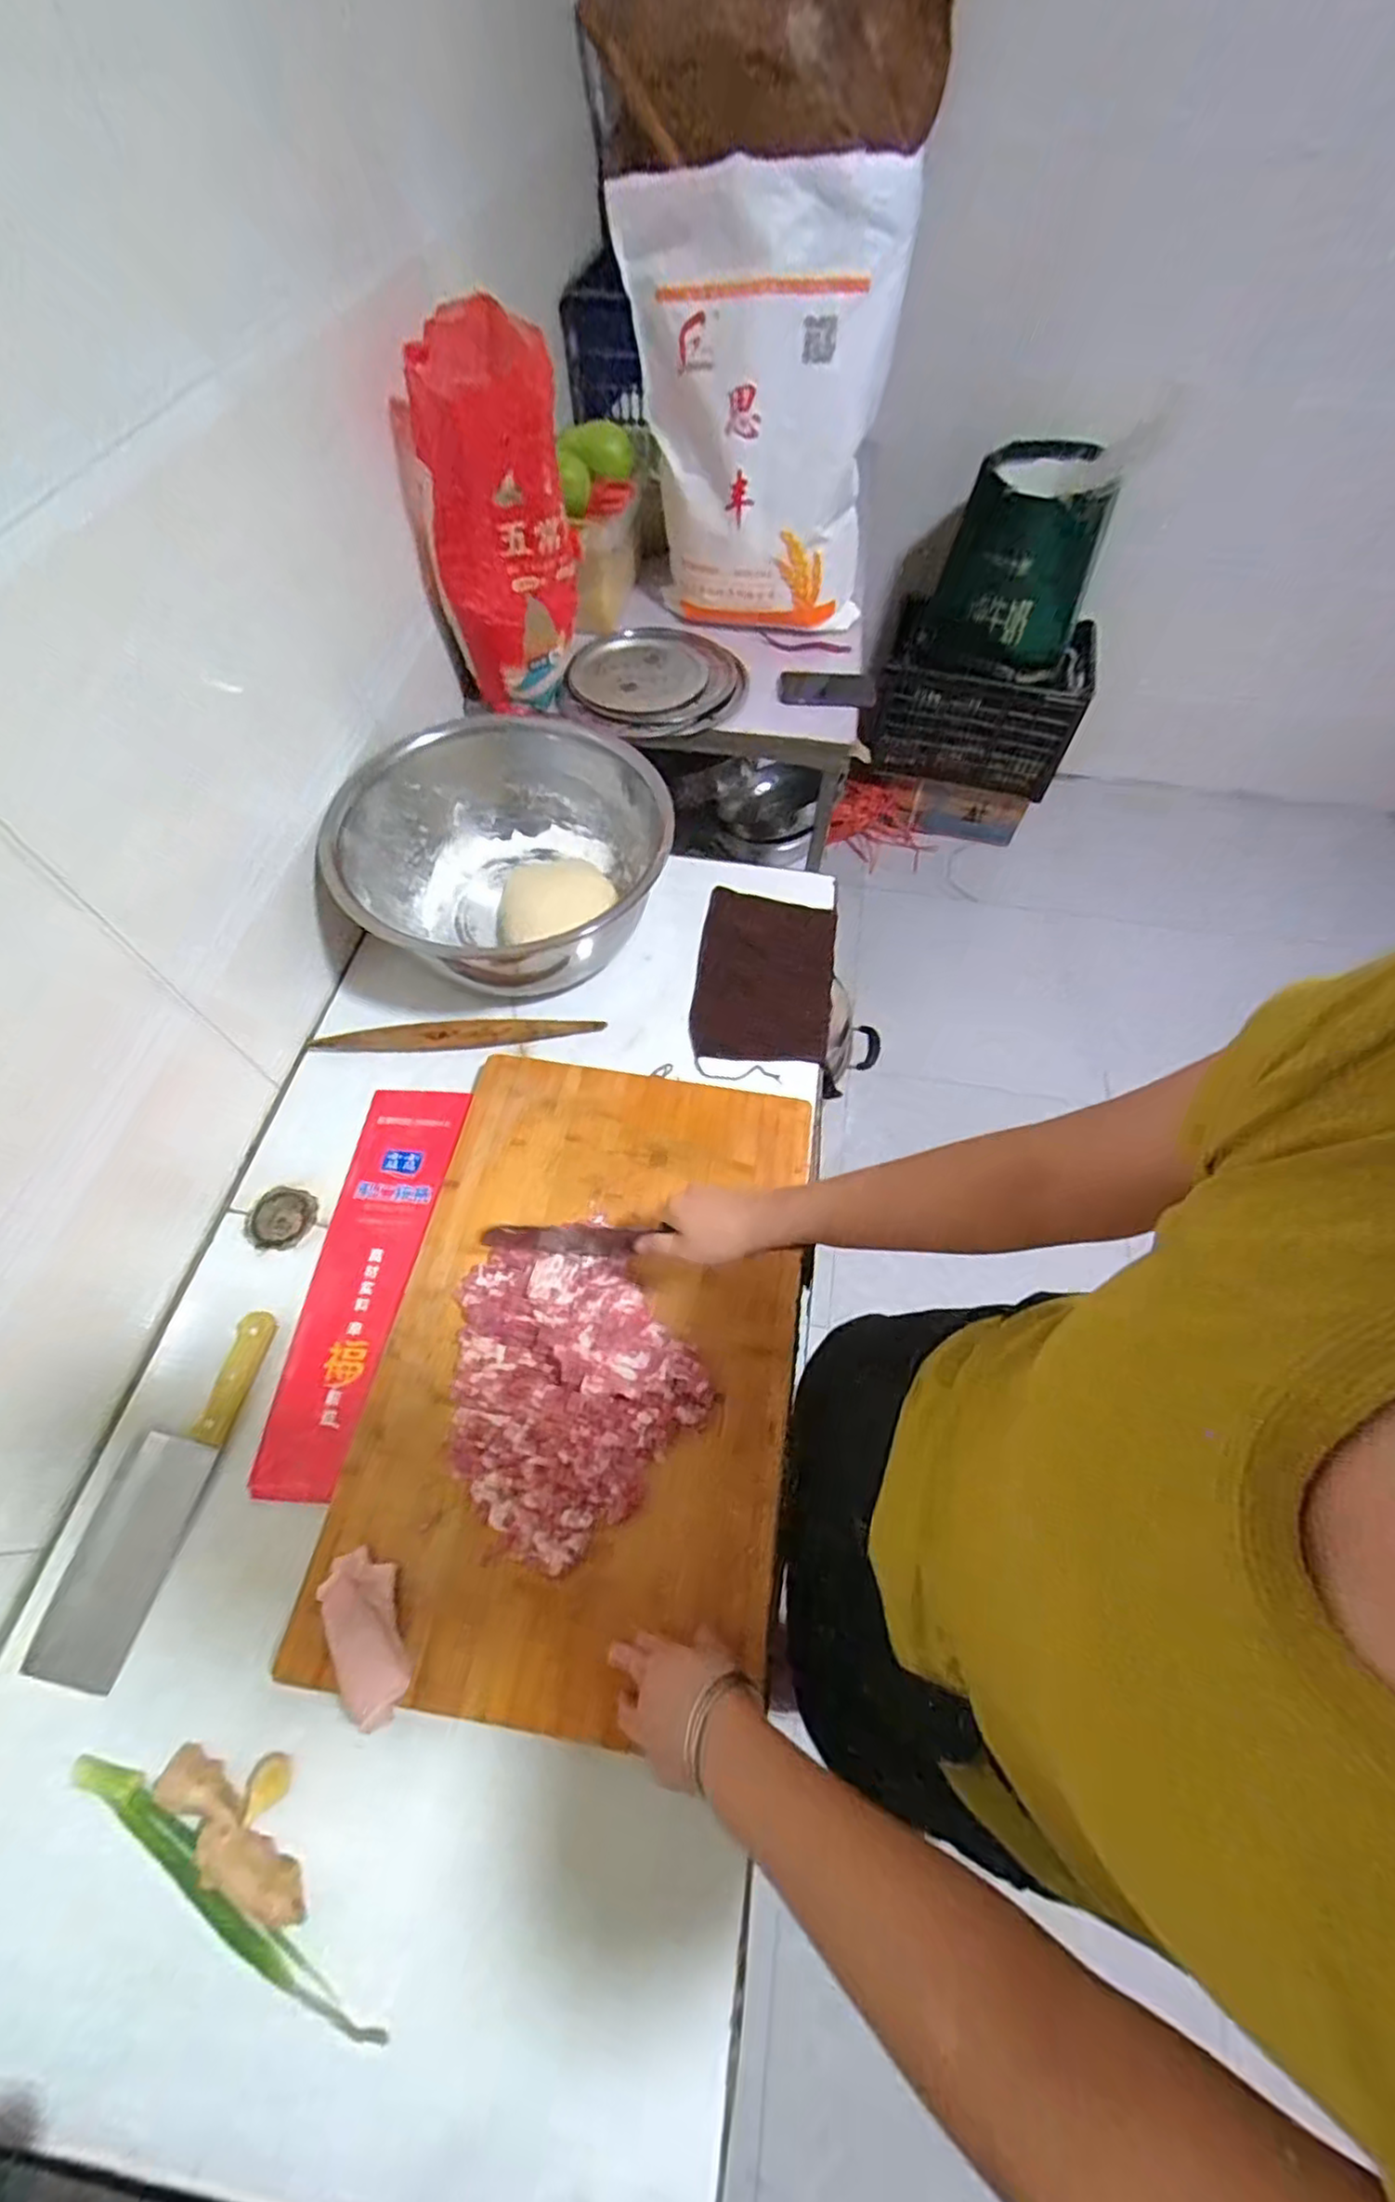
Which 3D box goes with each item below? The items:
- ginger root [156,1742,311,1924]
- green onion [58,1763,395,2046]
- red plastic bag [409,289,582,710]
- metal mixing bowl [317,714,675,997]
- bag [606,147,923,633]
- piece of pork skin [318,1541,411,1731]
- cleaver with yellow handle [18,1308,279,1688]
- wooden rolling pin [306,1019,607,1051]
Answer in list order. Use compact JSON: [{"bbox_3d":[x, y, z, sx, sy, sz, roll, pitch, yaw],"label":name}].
[{"bbox_3d":[-0.323,0.511,0.494,0.138,0.023,0.061,33,66,16],"label":"ginger root"},{"bbox_3d":[-0.333,0.550,0.479,0.279,0.012,0.028,29,65,14],"label":"green onion"},{"bbox_3d":[-0.274,-0.781,0.958,0.196,0.366,0.177,-12,62,-7],"label":"red plastic bag"},{"bbox_3d":[-0.224,-0.287,0.865,0.378,0.161,0.352,0,61,-1],"label":"metal mixing bowl"},{"bbox_3d":[0.084,-0.983,1.024,0.373,0.461,0.190,-1,61,-1],"label":"bag"},{"bbox_3d":[-0.251,0.404,0.529,0.049,0.014,0.114,-22,64,-12],"label":"piece of pork skin"},{"bbox_3d":[-0.466,0.325,0.599,0.080,0.017,0.281,11,62,5],"label":"cleaver with yellow handle"},{"bbox_3d":[-0.280,-0.077,0.824,0.326,0.028,0.033,-3,61,-2],"label":"wooden rolling pin"}]

